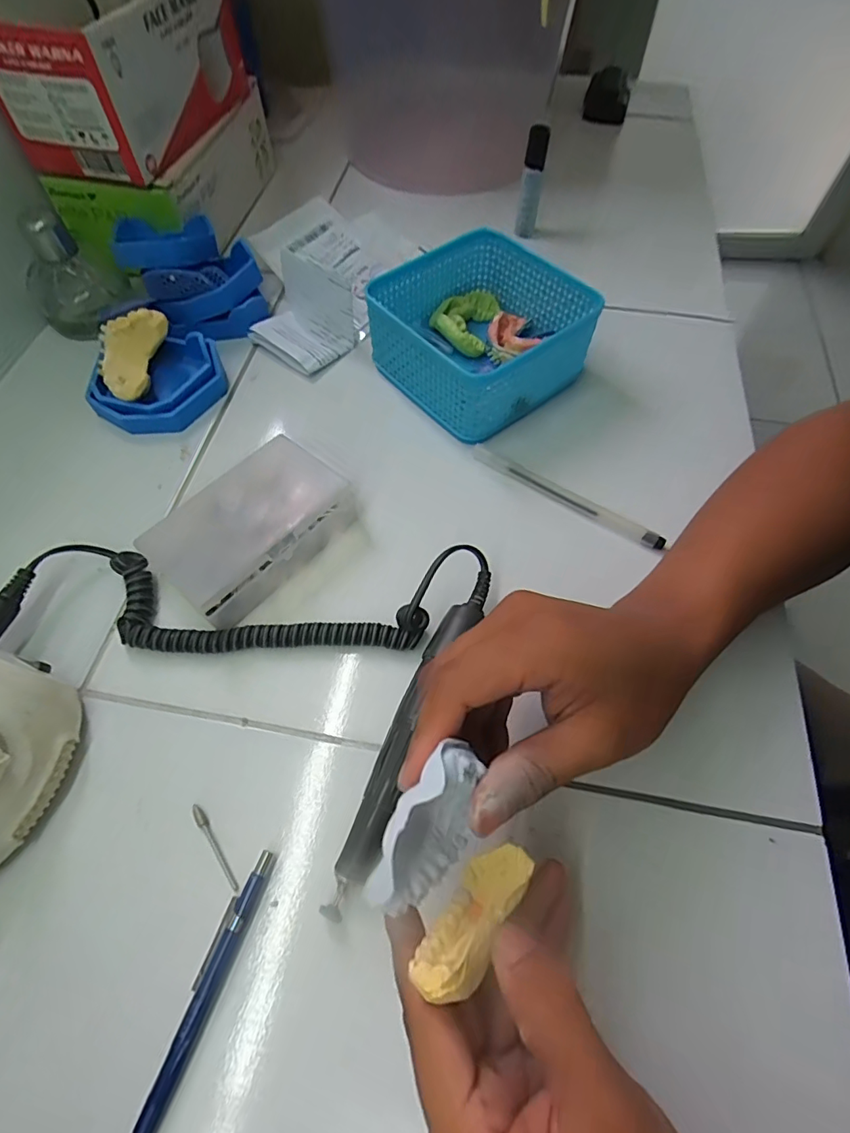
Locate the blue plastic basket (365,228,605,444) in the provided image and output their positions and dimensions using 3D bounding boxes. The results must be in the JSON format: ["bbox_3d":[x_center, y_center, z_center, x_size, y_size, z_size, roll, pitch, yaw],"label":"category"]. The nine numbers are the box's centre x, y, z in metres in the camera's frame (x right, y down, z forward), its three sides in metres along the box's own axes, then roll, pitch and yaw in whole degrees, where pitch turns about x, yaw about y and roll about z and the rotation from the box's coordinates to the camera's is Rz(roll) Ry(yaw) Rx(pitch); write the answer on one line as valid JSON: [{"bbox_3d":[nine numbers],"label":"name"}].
[{"bbox_3d":[0.041,-0.177,0.386,0.129,0.062,0.130,-36,67,-17],"label":"blue plastic basket"}]

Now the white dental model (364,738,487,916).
[{"bbox_3d":[0.002,0.100,0.193,0.027,0.055,0.059,33,67,17],"label":"white dental model"}]

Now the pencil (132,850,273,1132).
[{"bbox_3d":[-0.099,0.192,0.213,0.013,0.010,0.132,17,63,10],"label":"pencil"}]

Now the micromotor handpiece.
[{"bbox_3d":[-0.006,0.081,0.264,0.020,0.025,0.182,21,63,12],"label":"micromotor handpiece"}]

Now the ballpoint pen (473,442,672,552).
[{"bbox_3d":[0.094,-0.049,0.346,0.139,0.011,0.009,30,66,16],"label":"ballpoint pen"}]

